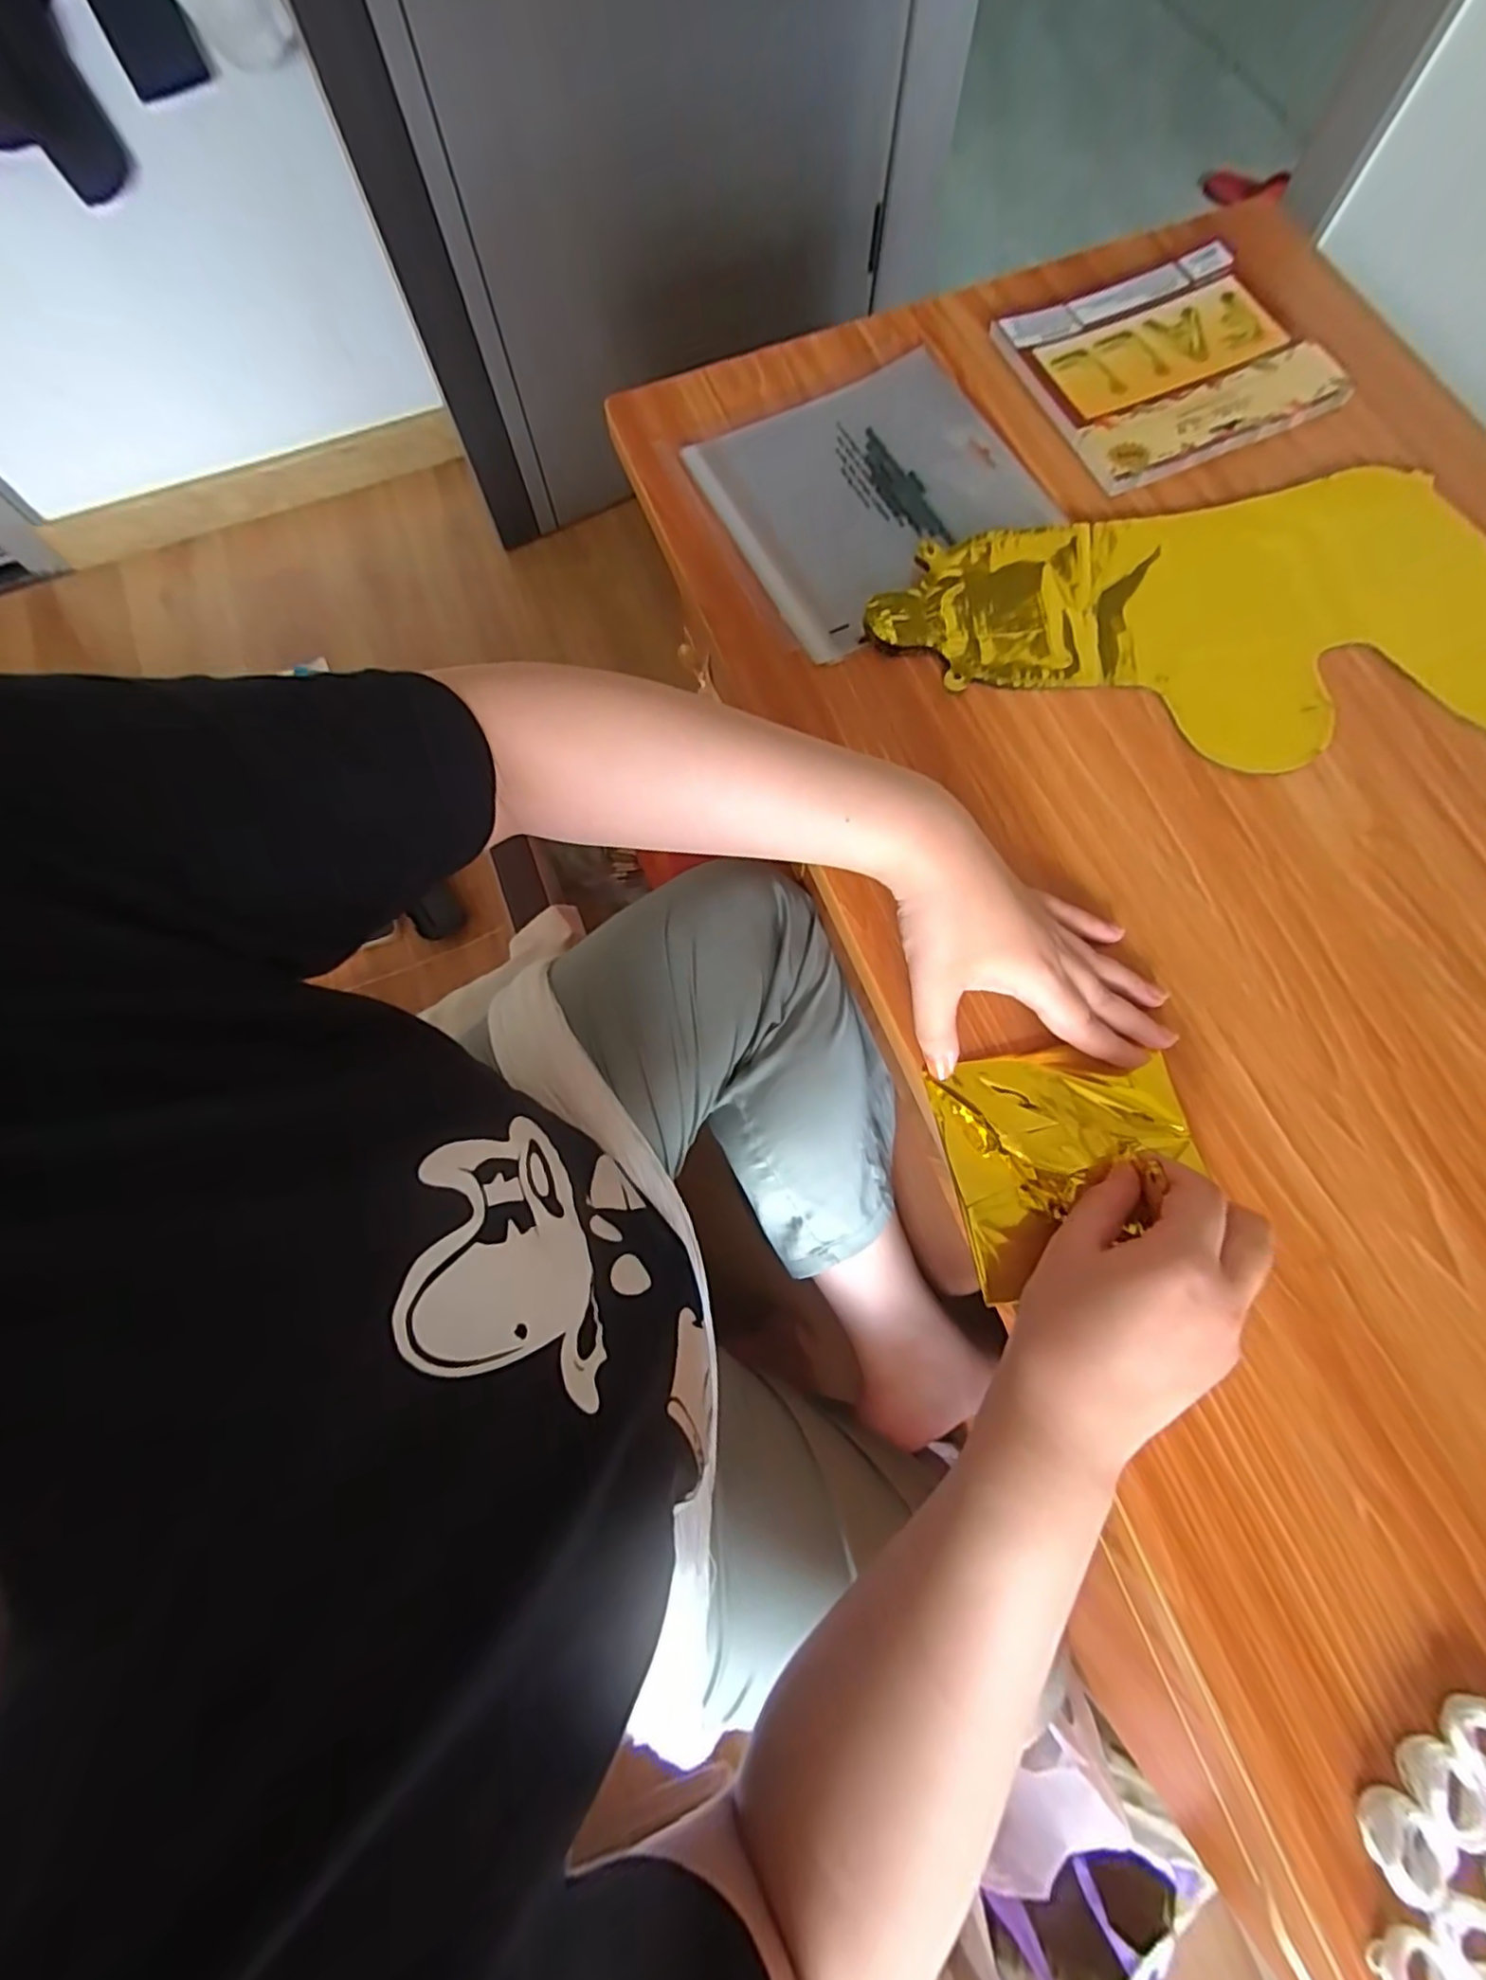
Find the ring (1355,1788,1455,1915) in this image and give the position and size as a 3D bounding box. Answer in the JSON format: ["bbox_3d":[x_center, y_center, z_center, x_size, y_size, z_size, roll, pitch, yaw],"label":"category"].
[{"bbox_3d":[0.264,0.340,0.272,0.027,0.011,0.030,-11,75,-1],"label":"ring"}]

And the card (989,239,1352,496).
[{"bbox_3d":[0.294,-0.439,0.483,0.183,0.011,0.162,-23,76,-4],"label":"card"}]

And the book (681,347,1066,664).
[{"bbox_3d":[0.087,-0.338,0.465,0.209,0.015,0.192,-29,76,-6],"label":"book"}]

